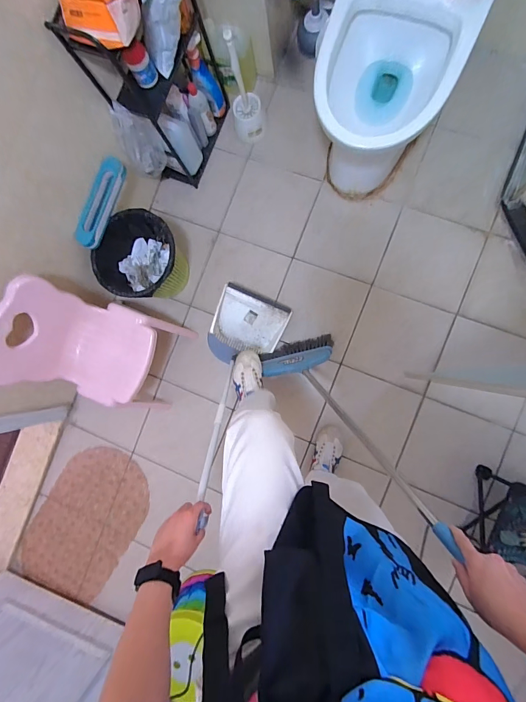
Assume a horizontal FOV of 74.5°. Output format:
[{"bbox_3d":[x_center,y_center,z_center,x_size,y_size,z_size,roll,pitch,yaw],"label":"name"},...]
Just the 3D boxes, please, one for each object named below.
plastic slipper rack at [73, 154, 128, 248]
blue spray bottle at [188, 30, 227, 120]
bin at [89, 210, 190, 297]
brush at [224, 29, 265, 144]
[{"bbox_3d":[-0.482,-0.437,1.028,0.072,0.021,0.264,22,95,-30],"label":"plastic slipper rack"},{"bbox_3d":[-0.183,-0.890,1.144,0.061,0.249,0.083,43,94,7],"label":"blue spray bottle"},{"bbox_3d":[-0.377,-0.295,1.178,0.236,0.261,0.252,0,88,8],"label":"bin"},{"bbox_3d":[-0.069,-0.822,1.102,0.112,0.351,0.122,-12,87,7],"label":"brush"}]

